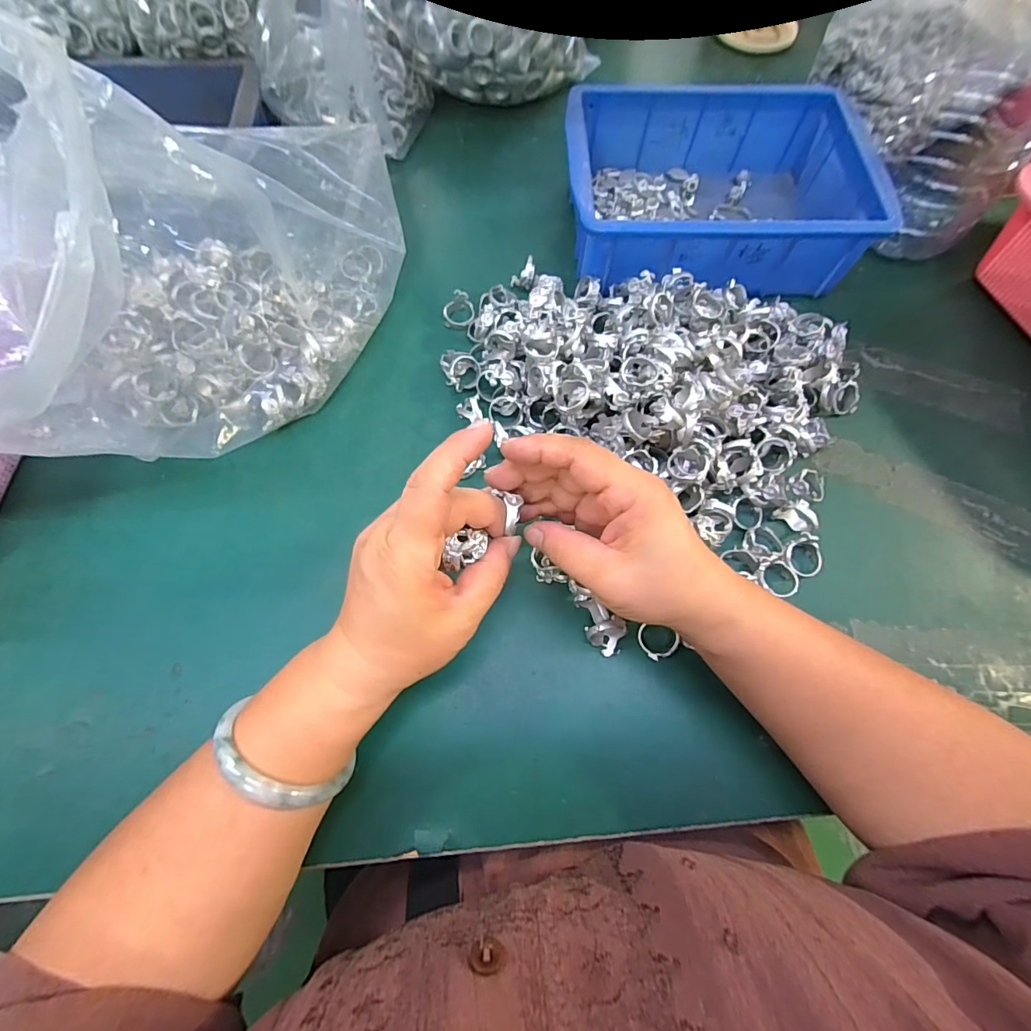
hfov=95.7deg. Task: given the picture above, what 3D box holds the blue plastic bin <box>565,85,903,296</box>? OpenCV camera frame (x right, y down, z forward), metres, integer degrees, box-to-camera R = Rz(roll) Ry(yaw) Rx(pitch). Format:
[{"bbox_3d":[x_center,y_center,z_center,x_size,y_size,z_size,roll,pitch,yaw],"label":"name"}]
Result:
[{"bbox_3d":[0.166,-0.277,0.406,0.238,0.075,0.174,-2,67,-2],"label":"blue plastic bin"}]

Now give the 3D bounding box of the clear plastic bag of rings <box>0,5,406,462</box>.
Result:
[{"bbox_3d":[-0.242,-0.185,0.292,0.243,0.203,0.347,13,68,5],"label":"clear plastic bag of rings"}]

